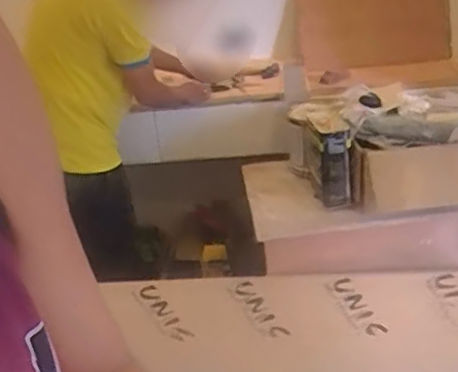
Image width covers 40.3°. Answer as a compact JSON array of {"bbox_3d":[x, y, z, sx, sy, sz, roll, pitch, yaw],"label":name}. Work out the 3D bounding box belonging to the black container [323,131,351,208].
[{"bbox_3d":[0.328,-0.040,1.908,0.081,0.249,0.080,-2,28,8],"label":"black container"}]

